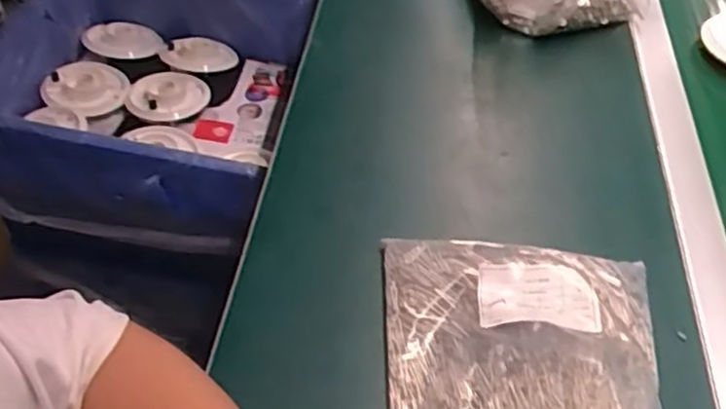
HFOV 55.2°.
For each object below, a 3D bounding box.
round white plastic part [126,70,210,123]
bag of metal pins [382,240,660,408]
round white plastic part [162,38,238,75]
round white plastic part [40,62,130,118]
[{"bbox_3d":[-0.299,-0.166,1.064,0.119,0.033,0.119,-6,49,-9],"label":"round white plastic part"},{"bbox_3d":[0.103,0.114,0.444,0.187,0.050,0.232,7,49,1],"label":"bag of metal pins"},{"bbox_3d":[-0.264,-0.240,1.120,0.107,0.016,0.107,2,48,-2],"label":"round white plastic part"},{"bbox_3d":[-0.418,-0.180,1.061,0.116,0.022,0.112,2,48,-2],"label":"round white plastic part"}]

